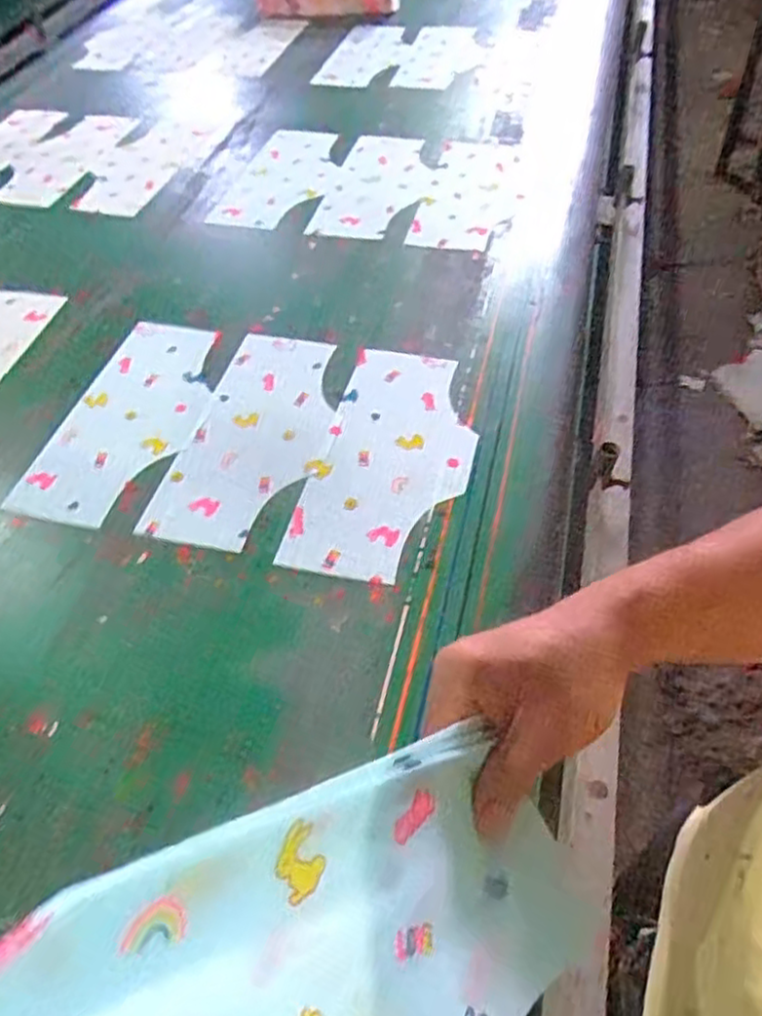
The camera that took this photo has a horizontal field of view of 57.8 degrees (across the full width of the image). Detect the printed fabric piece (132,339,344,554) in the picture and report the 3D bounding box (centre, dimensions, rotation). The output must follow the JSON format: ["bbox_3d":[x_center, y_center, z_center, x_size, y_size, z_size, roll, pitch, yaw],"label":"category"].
[{"bbox_3d":[-0.133,-0.083,0.748,0.148,0.006,0.302,8,53,13],"label":"printed fabric piece"}]

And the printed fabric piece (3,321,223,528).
[{"bbox_3d":[-0.276,-0.106,0.777,0.148,0.009,0.303,8,52,12],"label":"printed fabric piece"}]

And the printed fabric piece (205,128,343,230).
[{"bbox_3d":[-0.149,-0.526,1.095,0.154,0.011,0.298,9,53,13],"label":"printed fabric piece"}]

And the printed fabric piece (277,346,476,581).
[{"bbox_3d":[0.013,-0.055,0.716,0.155,0.011,0.304,9,53,13],"label":"printed fabric piece"}]

